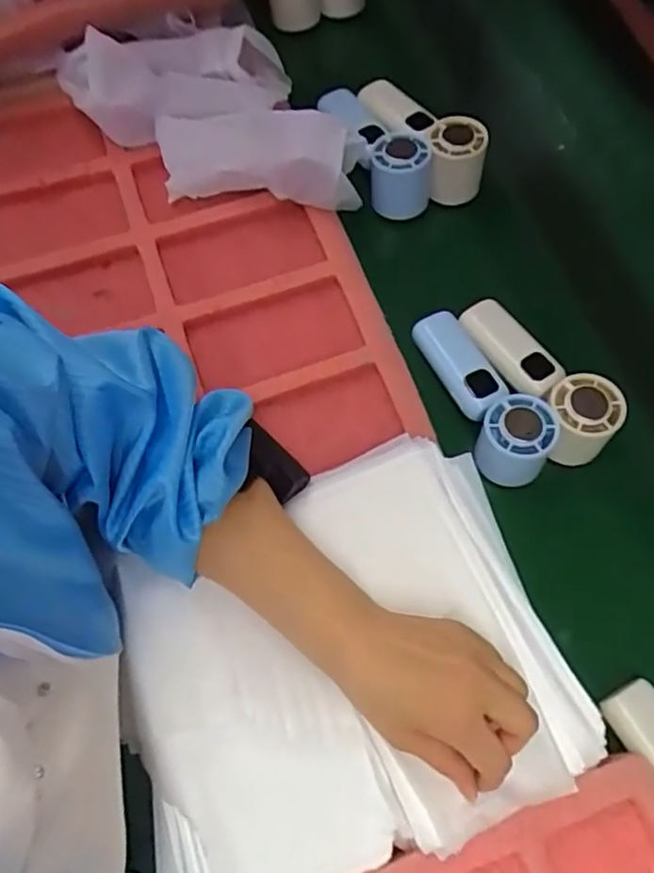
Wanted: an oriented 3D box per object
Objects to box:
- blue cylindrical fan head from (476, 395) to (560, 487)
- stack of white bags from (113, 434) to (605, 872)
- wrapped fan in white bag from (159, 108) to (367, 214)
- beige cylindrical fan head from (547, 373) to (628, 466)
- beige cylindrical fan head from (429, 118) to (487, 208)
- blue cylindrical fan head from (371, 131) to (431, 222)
[{"bbox_3d":[0.145,0.003,0.475,0.053,0.055,0.056,0,69,0],"label":"blue cylindrical fan head"},{"bbox_3d":[0.008,0.146,0.408,0.284,0.024,0.245,-19,70,-7],"label":"stack of white bags"},{"bbox_3d":[-0.062,-0.248,0.541,0.183,0.050,0.073,10,69,4],"label":"wrapped fan in white bag"},{"bbox_3d":[0.199,-0.013,0.484,0.055,0.059,0.056,0,69,0],"label":"beige cylindrical fan head"},{"bbox_3d":[0.120,-0.257,0.575,0.050,0.052,0.058,7,69,3],"label":"beige cylindrical fan head"},{"bbox_3d":[0.068,-0.241,0.565,0.055,0.053,0.055,0,69,0],"label":"blue cylindrical fan head"}]

